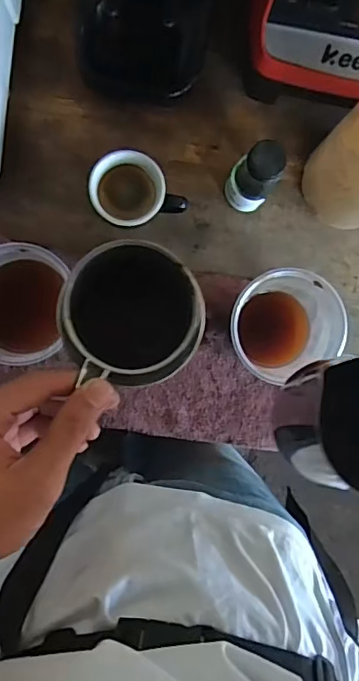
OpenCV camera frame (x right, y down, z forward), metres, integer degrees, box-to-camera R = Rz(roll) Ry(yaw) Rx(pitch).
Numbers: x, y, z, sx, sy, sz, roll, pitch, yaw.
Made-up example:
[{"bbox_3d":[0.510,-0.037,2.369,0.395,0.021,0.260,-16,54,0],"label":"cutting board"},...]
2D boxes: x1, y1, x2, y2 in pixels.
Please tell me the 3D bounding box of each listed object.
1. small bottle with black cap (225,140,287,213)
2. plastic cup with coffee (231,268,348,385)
[{"bbox_3d":[0.065,-0.142,0.468,0.038,0.092,0.035,0,90,-5],"label":"small bottle with black cap"},{"bbox_3d":[0.076,-0.014,0.458,0.085,0.116,0.076,-35,93,-4],"label":"plastic cup with coffee"}]

